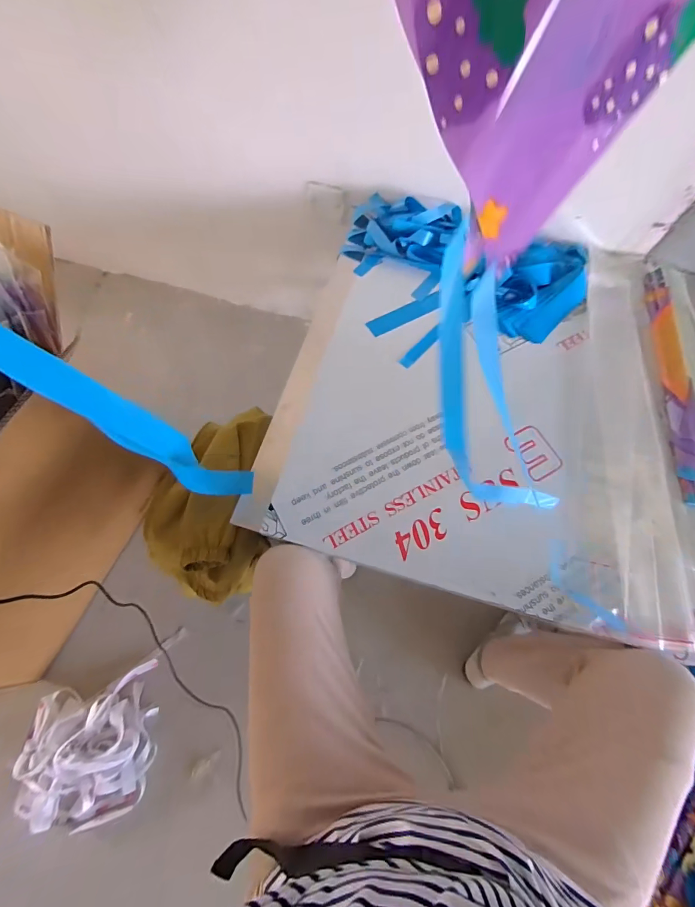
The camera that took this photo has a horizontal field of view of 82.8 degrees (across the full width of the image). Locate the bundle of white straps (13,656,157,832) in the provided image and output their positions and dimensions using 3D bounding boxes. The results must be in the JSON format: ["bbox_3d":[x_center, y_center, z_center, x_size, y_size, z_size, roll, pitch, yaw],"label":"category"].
[{"bbox_3d":[-0.579,0.667,0.885,0.294,0.066,0.275,-16,68,-8],"label":"bundle of white straps"}]

